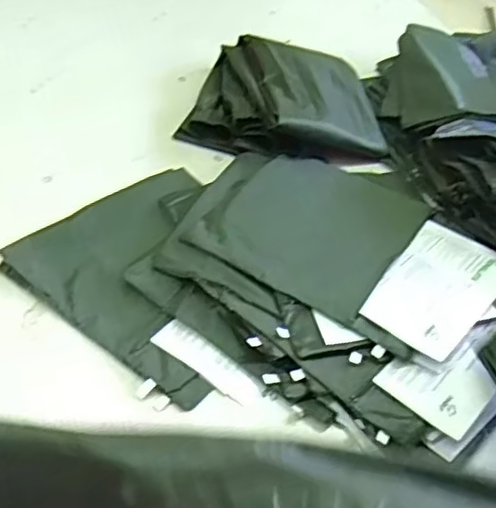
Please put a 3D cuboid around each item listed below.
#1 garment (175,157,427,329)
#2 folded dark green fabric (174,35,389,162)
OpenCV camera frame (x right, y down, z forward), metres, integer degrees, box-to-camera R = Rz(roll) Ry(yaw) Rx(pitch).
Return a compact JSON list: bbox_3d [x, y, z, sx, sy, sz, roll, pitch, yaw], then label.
[{"bbox_3d":[0.082,-0.044,0.778,0.235,0.016,0.259,28,49,20],"label":"garment"},{"bbox_3d":[0.062,-0.250,0.954,0.305,0.078,0.262,7,45,1],"label":"folded dark green fabric"}]

